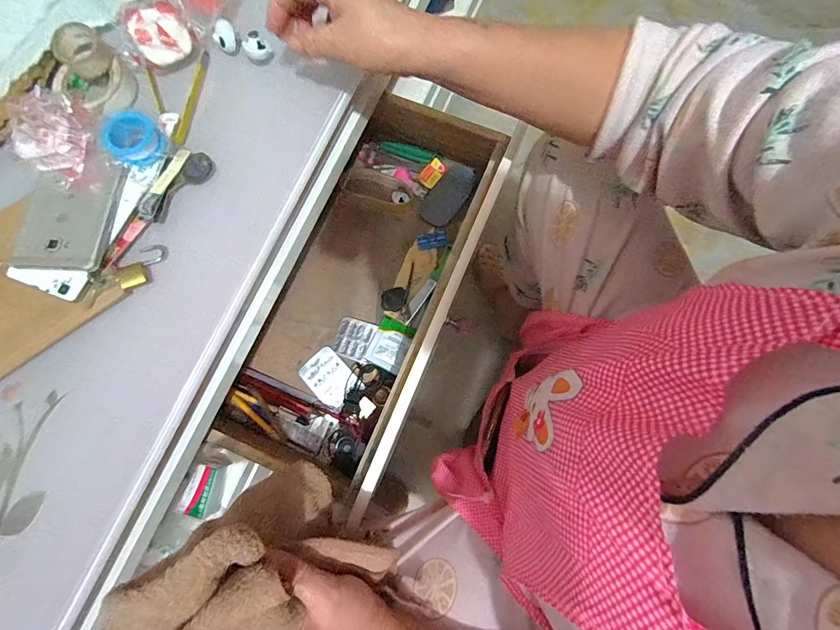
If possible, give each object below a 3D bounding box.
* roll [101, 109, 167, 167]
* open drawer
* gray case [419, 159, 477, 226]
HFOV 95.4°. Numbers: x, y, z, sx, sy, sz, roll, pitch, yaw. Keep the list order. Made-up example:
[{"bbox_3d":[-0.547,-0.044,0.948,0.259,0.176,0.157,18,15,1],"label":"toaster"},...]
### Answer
[{"bbox_3d":[-0.248,-0.153,0.332,0.036,0.026,0.041,42,82,9],"label":"roll"},{"bbox_3d":[-0.067,-0.043,0.492,0.225,0.106,0.482,22,80,6],"label":"open drawer"},{"bbox_3d":[0.041,-0.175,0.550,0.052,0.017,0.097,33,81,8],"label":"gray case"}]

